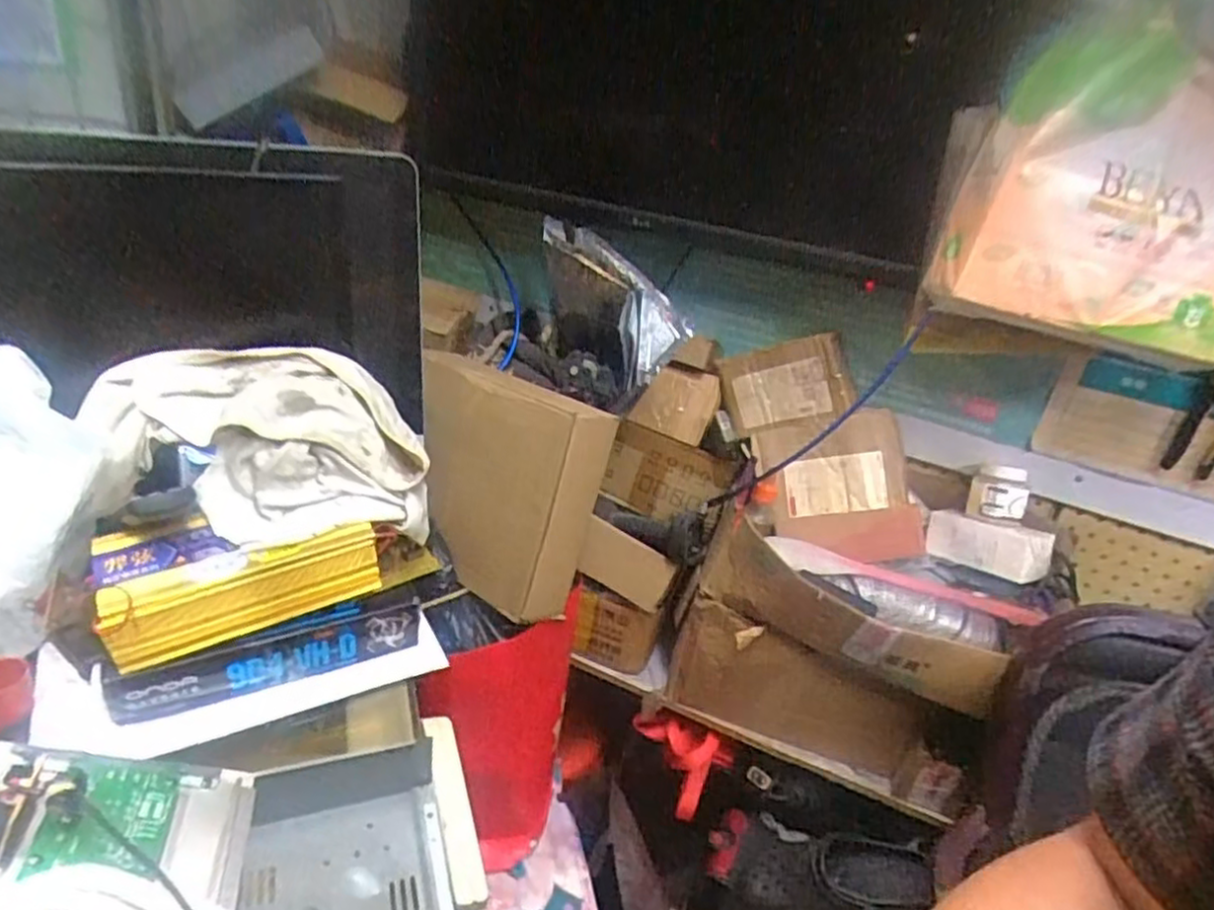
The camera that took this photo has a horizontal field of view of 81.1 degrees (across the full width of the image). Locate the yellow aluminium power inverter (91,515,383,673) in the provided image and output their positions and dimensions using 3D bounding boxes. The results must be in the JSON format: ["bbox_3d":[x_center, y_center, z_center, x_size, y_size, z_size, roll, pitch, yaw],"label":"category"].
[{"bbox_3d":[-0.326,0.102,0.637,0.217,0.073,0.100,-8,33,-31],"label":"yellow aluminium power inverter"}]

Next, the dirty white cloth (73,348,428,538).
[{"bbox_3d":[-0.324,-0.011,0.675,0.295,0.141,0.130,-2,30,-22],"label":"dirty white cloth"}]

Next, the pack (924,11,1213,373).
[{"bbox_3d":[0.506,-0.251,0.687,0.301,0.278,0.077,9,28,-2],"label":"pack"}]

